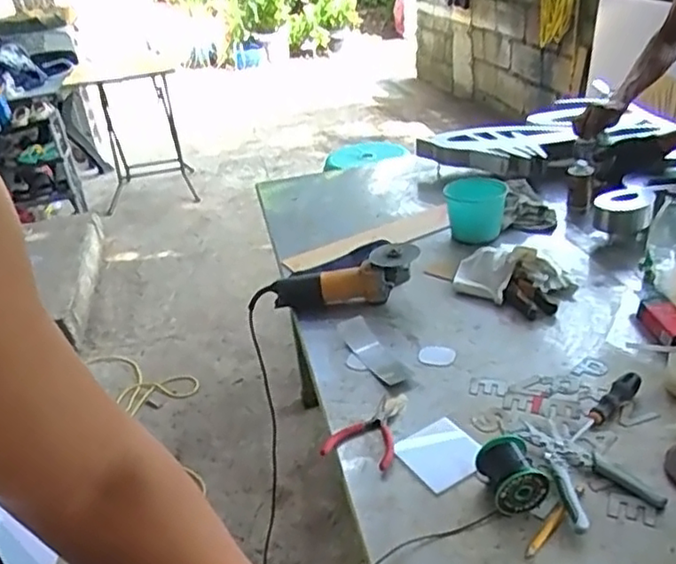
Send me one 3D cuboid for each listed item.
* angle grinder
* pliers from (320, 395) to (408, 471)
[{"bbox_3d":[-0.004,0.012,1.273,0.334,0.089,0.091,-14,29,13],"label":"angle grinder"},{"bbox_3d":[0.045,0.212,0.983,0.099,0.013,0.157,6,33,19],"label":"pliers"}]

